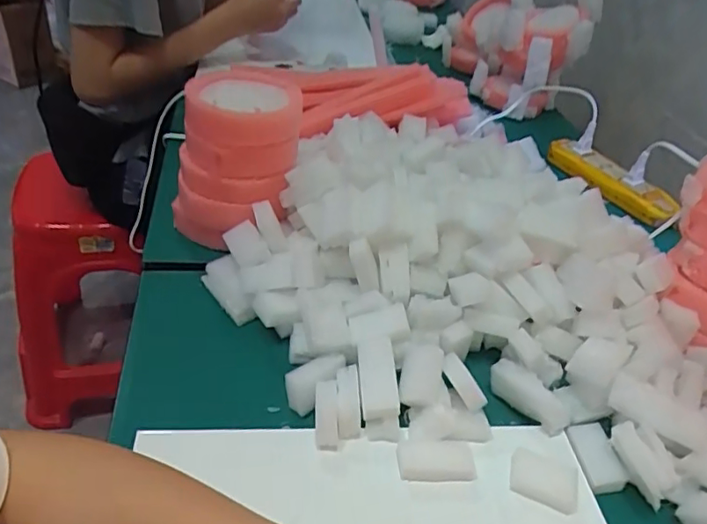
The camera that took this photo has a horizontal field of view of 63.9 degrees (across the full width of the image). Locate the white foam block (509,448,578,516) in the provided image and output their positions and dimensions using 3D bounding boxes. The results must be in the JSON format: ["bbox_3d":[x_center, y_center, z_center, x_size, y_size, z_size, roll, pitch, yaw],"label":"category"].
[{"bbox_3d":[0.125,0.143,0.371,0.043,0.008,0.030,21,39,13],"label":"white foam block"}]

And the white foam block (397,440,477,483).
[{"bbox_3d":[0.054,0.132,0.373,0.050,0.015,0.023,4,38,-8],"label":"white foam block"}]

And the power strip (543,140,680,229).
[{"bbox_3d":[0.325,-0.106,0.720,0.049,0.033,0.176,-13,44,-27],"label":"power strip"}]

